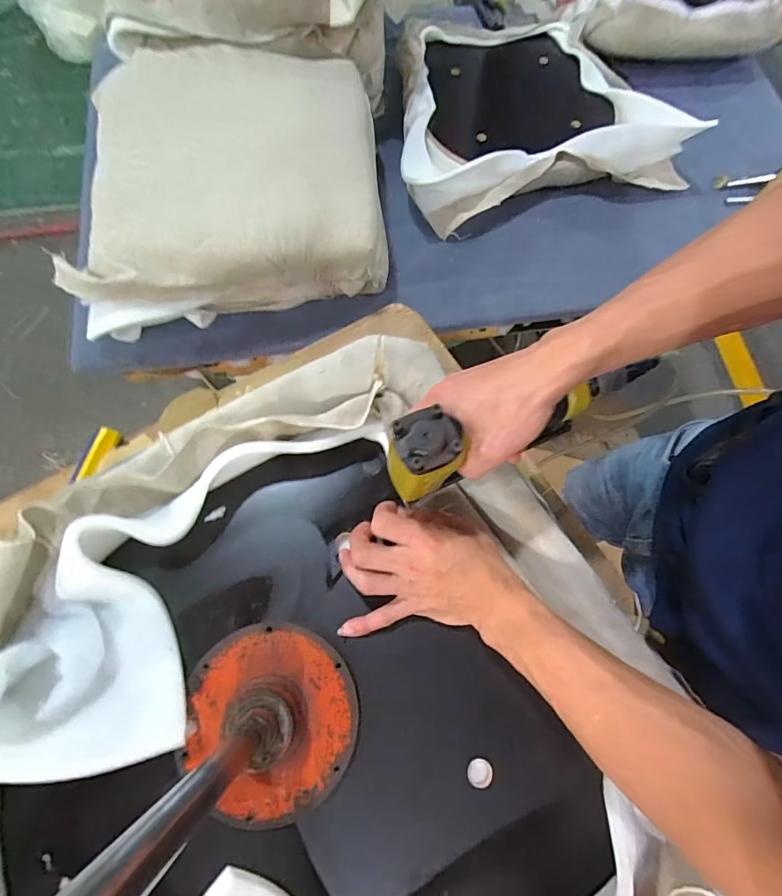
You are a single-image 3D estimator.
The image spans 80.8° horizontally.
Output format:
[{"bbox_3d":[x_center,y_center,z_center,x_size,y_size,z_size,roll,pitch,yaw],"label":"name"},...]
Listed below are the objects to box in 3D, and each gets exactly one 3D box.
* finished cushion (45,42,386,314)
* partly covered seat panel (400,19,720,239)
[{"bbox_3d":[-0.282,-0.494,0.856,0.537,0.205,0.524,-5,71,-3],"label":"finished cushion"},{"bbox_3d":[0.325,-0.782,1.019,0.635,0.123,0.577,-6,71,-4],"label":"partly covered seat panel"}]

